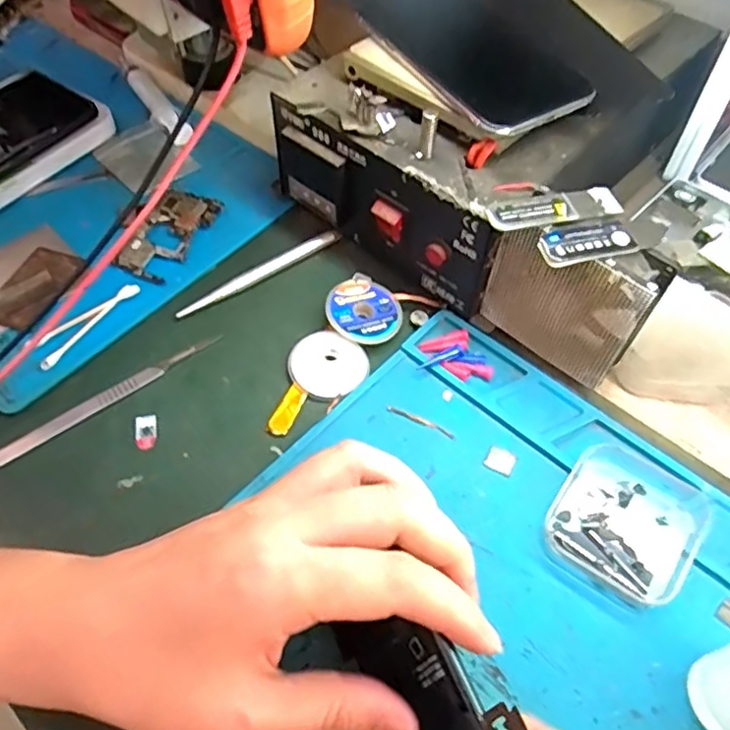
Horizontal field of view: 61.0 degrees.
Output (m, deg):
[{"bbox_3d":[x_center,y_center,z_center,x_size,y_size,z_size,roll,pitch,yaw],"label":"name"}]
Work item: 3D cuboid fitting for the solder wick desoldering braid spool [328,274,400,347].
[{"bbox_3d":[0.001,-0.034,0.371,0.042,0.014,0.048,22,58,14],"label":"solder wick desoldering braid spool"}]

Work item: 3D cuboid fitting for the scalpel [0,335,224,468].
[{"bbox_3d":[-0.142,0.017,0.344,0.132,0.004,0.010,-33,61,-21],"label":"scalpel"}]

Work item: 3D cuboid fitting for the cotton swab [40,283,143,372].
[{"bbox_3d":[-0.163,-0.024,0.371,0.007,0.005,0.074,28,59,18],"label":"cotton swab"}]

